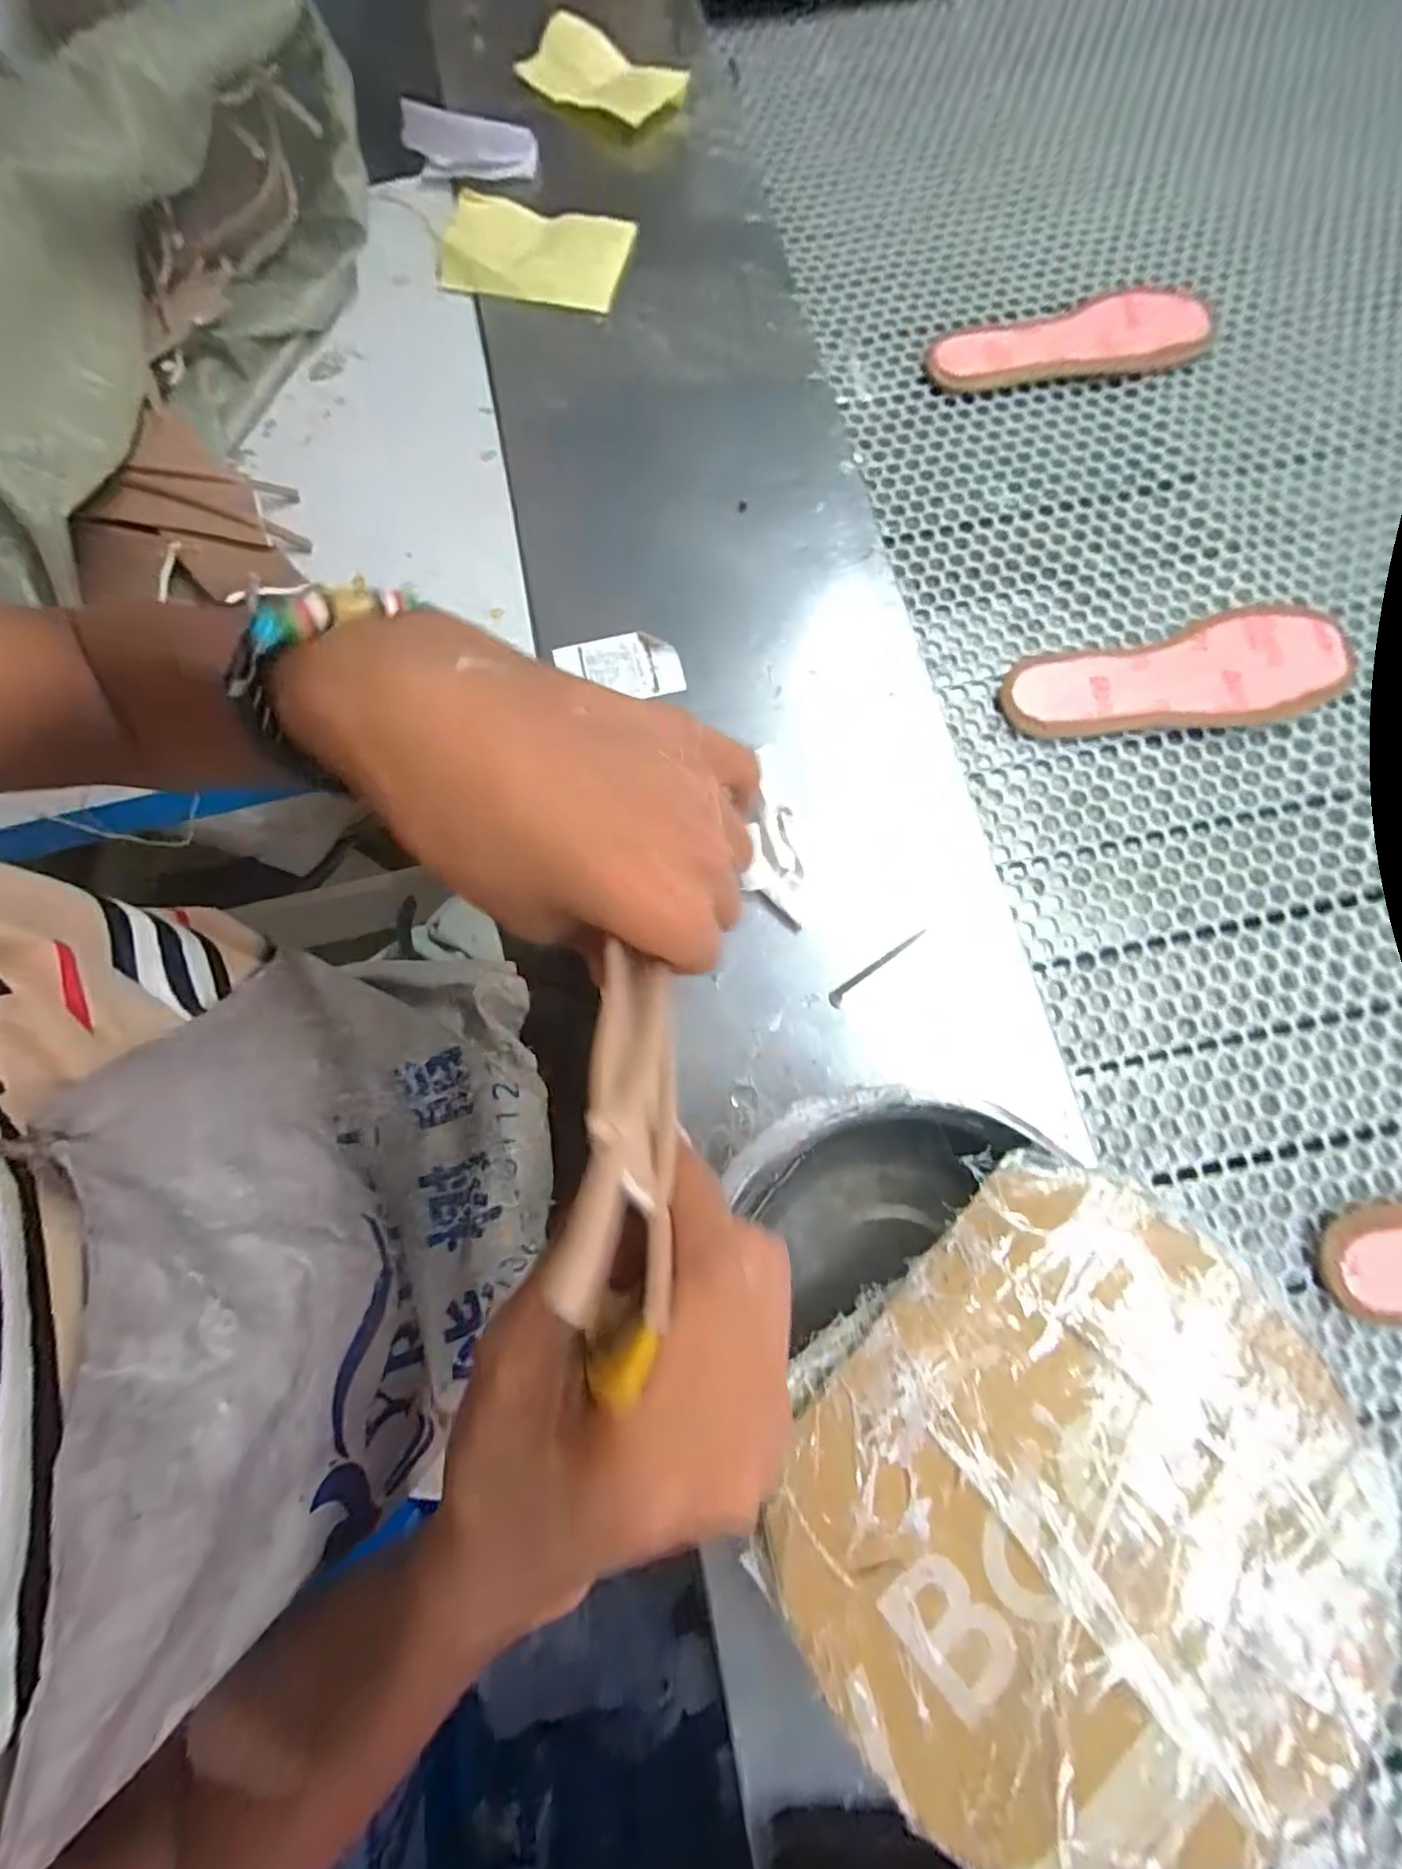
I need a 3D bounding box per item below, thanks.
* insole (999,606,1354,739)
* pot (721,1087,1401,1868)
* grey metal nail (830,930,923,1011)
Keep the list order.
[{"bbox_3d":[0.321,-0.170,0.416,0.227,0.020,0.078,-10,76,-3],"label":"insole"},{"bbox_3d":[0.142,0.206,0.278,0.219,0.094,0.252,2,76,0],"label":"pot"},{"bbox_3d":[0.102,0.018,0.356,0.069,0.006,0.008,-36,79,-9],"label":"grey metal nail"}]

